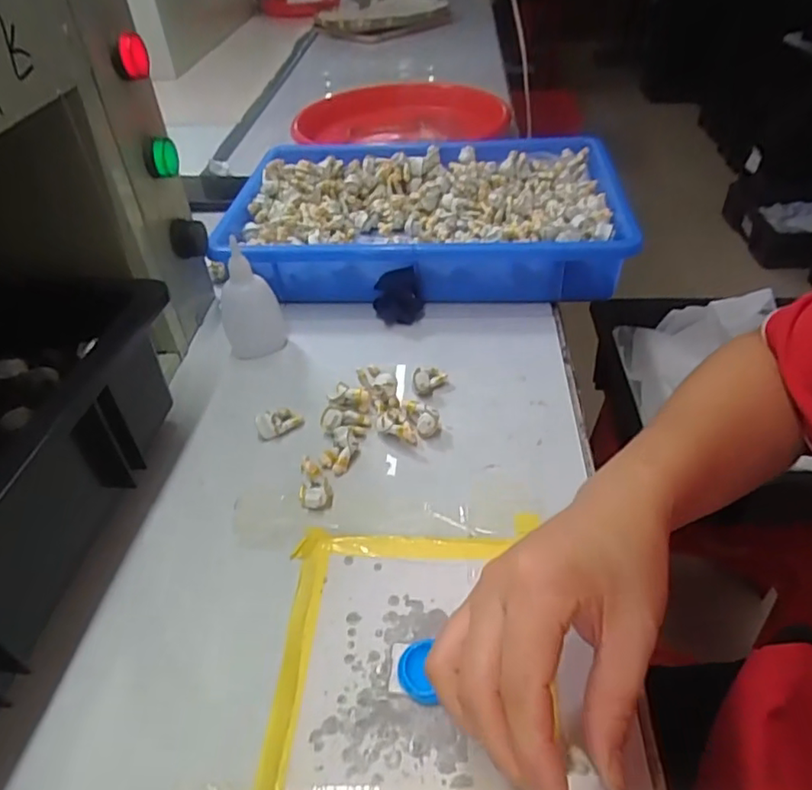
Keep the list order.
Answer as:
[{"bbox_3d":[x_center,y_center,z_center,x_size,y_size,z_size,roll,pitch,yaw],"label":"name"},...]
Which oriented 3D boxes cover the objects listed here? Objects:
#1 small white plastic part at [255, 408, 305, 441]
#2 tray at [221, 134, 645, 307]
[{"bbox_3d":[-0.090,0.019,0.424,0.033,0.018,0.014,-29,47,-24],"label":"small white plastic part"},{"bbox_3d":[0.018,-0.176,0.596,0.359,0.066,0.234,1,42,7],"label":"tray"}]

